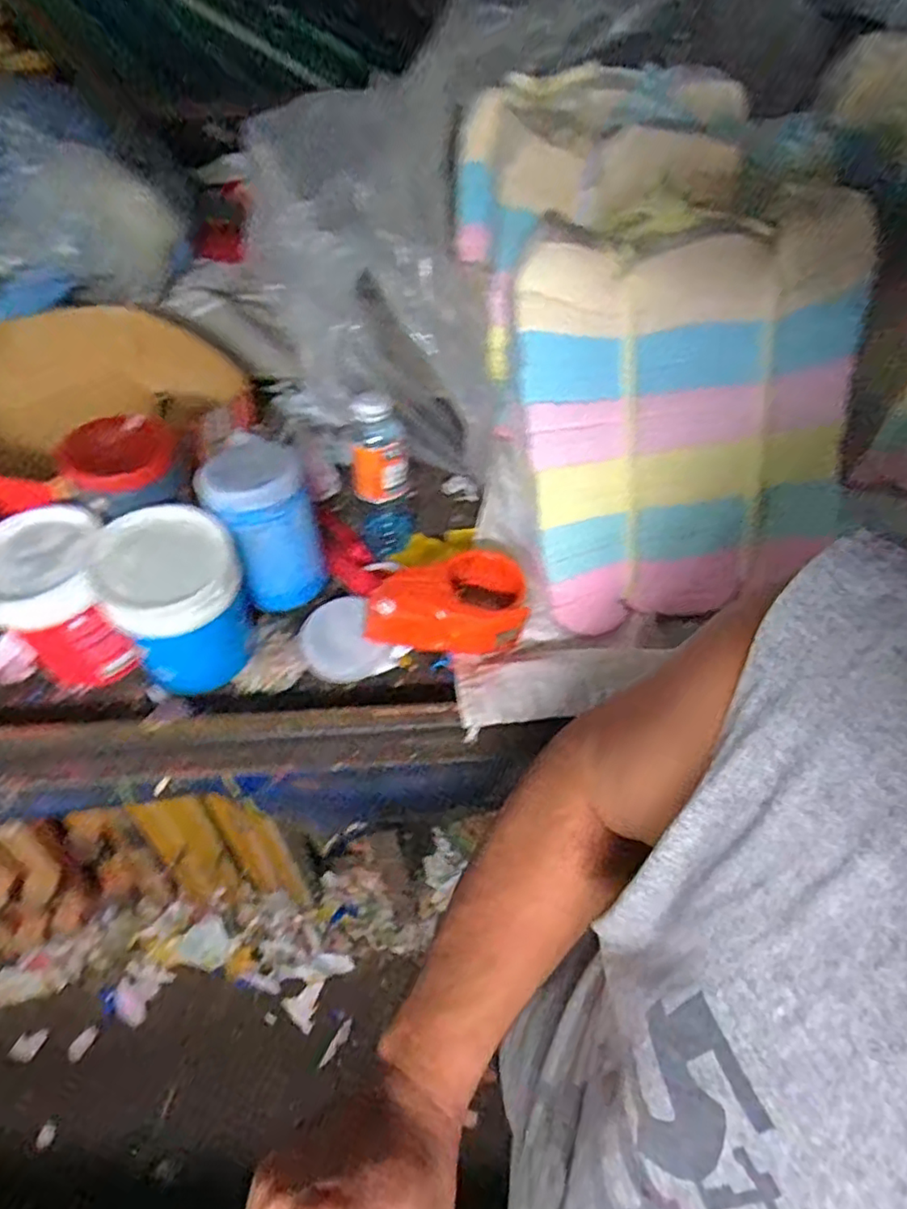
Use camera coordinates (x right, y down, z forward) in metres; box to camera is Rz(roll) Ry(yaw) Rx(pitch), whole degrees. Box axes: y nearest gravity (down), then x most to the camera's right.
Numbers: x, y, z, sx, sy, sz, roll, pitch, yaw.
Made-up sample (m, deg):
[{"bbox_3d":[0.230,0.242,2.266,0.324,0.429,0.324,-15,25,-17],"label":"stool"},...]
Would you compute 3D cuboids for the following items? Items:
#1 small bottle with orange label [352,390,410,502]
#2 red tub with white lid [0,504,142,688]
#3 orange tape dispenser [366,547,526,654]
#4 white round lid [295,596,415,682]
[{"bbox_3d":[-0.075,-0.156,0.637,0.053,0.103,0.048,-8,55,-4],"label":"small bottle with orange label"},{"bbox_3d":[-0.351,-0.010,0.594,0.116,0.137,0.110,-1,55,1],"label":"red tub with white lid"},{"bbox_3d":[-0.006,-0.003,0.630,0.154,0.068,0.092,-8,55,-4],"label":"orange tape dispenser"},{"bbox_3d":[-0.107,0.036,0.639,0.080,0.035,0.090,-33,60,-20],"label":"white round lid"}]

